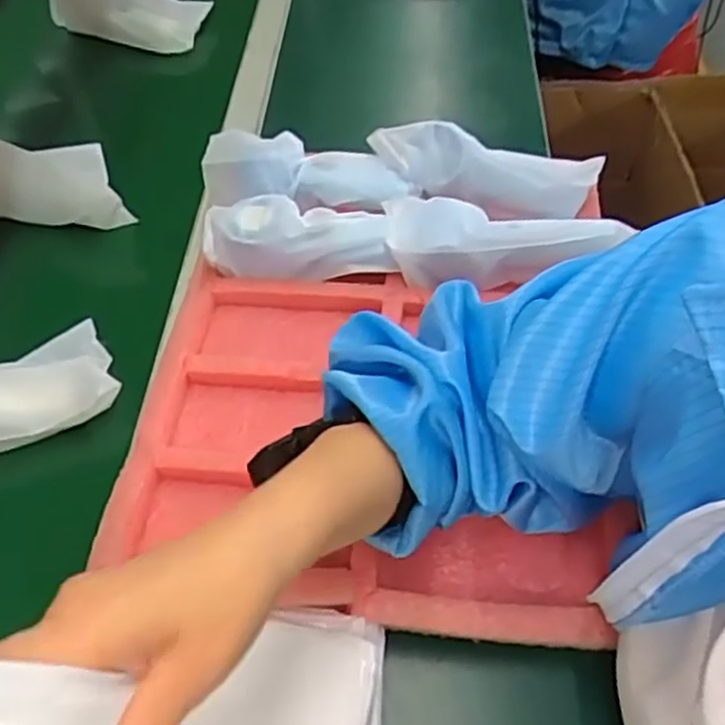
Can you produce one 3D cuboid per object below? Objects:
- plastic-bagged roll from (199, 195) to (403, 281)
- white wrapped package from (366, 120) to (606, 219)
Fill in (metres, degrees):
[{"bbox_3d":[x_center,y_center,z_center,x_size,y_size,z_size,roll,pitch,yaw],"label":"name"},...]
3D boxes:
[{"bbox_3d":[-0.049,-0.102,0.608,0.144,0.044,0.061,0,52,3],"label":"plastic-bagged roll"},{"bbox_3d":[0.105,-0.161,0.642,0.197,0.044,0.049,13,53,-4],"label":"white wrapped package"}]

